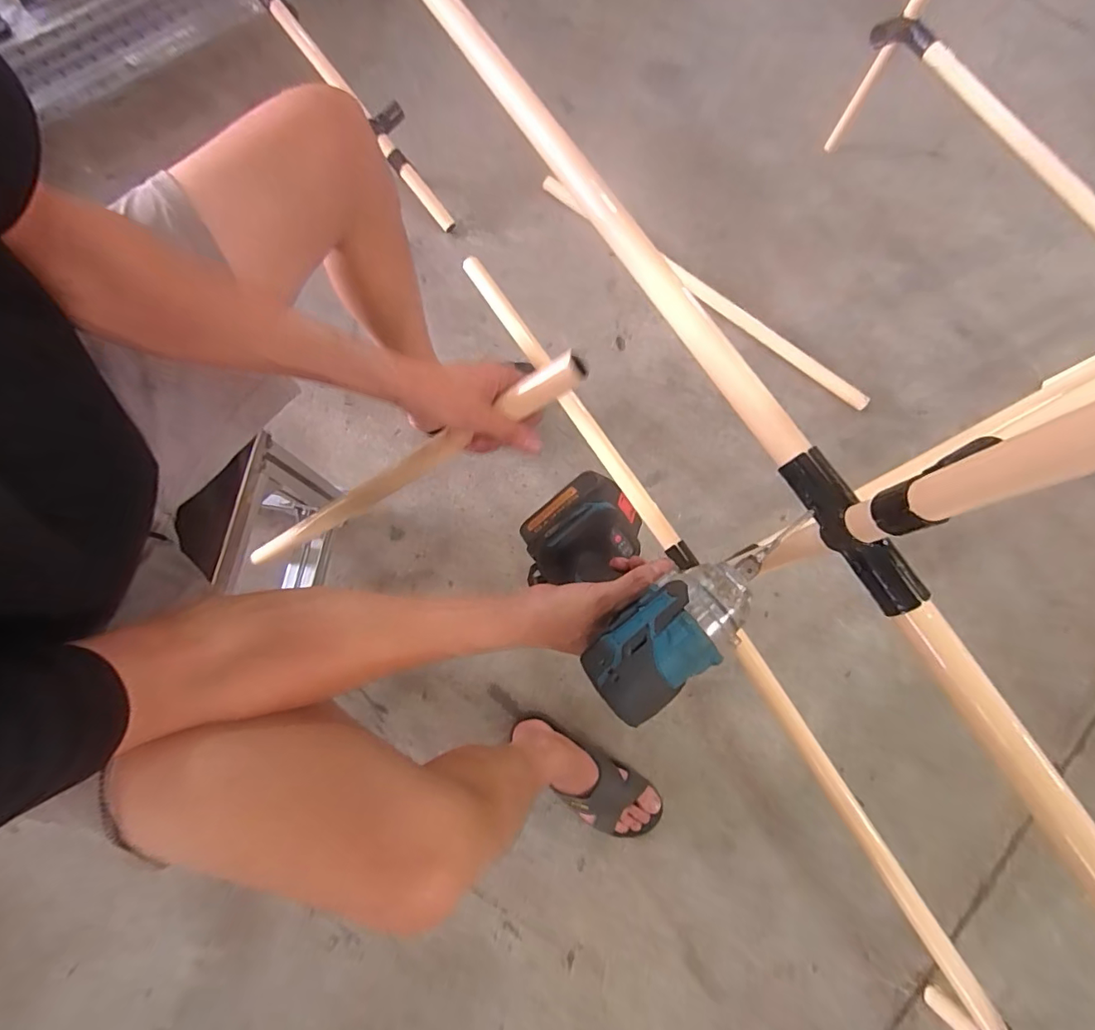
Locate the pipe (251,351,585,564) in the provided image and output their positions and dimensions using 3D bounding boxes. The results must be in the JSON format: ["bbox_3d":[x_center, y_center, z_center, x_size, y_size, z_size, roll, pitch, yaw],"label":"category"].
[{"bbox_3d":[-0.183,-0.032,0.554,0.531,0.034,0.026,-23,72,32],"label":"pipe"}]

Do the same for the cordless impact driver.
[{"bbox_3d":[0.076,0.038,0.447,0.177,0.247,0.080,-25,115,-5],"label":"cordless impact driver"}]

